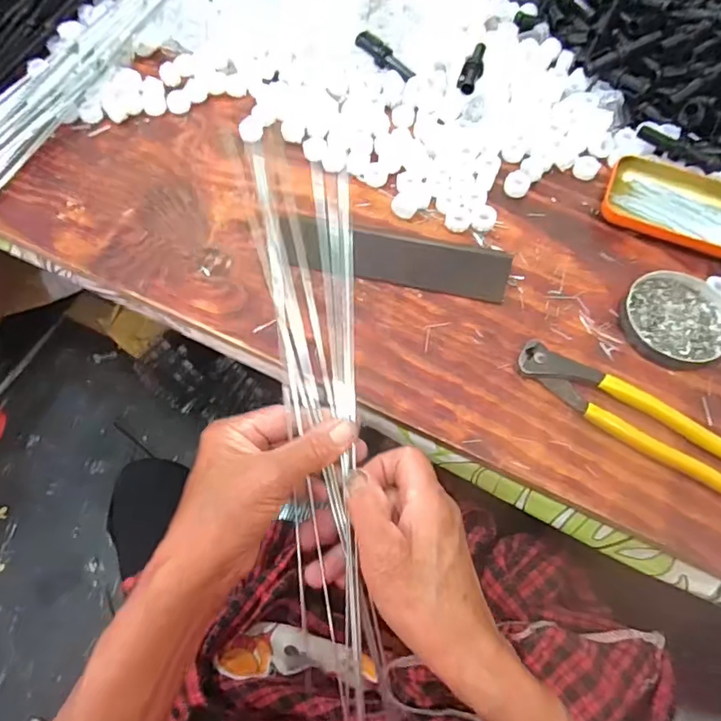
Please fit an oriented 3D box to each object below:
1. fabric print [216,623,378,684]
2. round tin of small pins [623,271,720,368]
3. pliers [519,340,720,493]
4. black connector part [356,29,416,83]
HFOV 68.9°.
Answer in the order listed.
[{"bbox_3d":[-0.047,0.242,0.435,0.130,0.020,0.037,13,66,-13],"label":"fabric print"},{"bbox_3d":[0.253,-0.033,0.422,0.080,0.014,0.081,0,64,0],"label":"round tin of small pins"},{"bbox_3d":[0.193,0.036,0.387,0.164,0.018,0.037,34,69,15],"label":"pliers"},{"bbox_3d":[0.026,-0.298,0.522,0.069,0.027,0.018,42,71,17],"label":"black connector part"}]

